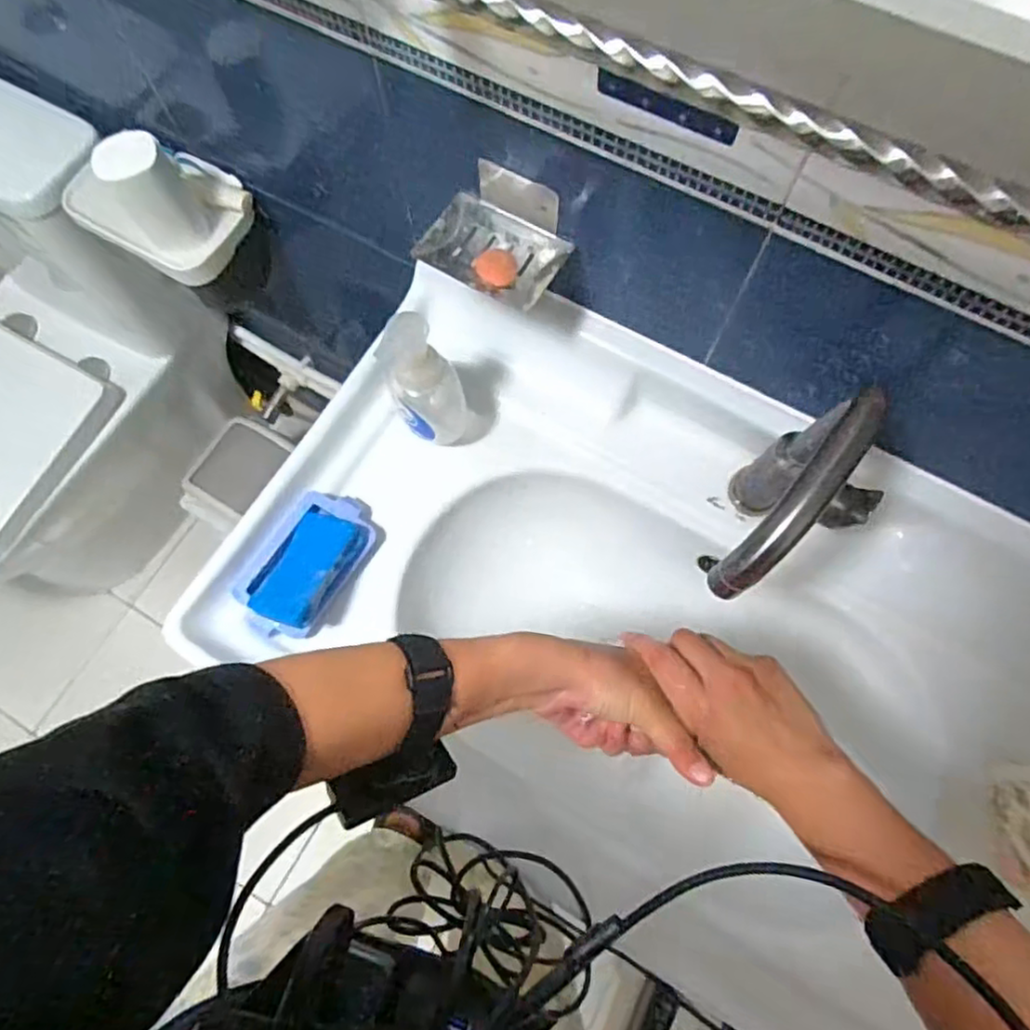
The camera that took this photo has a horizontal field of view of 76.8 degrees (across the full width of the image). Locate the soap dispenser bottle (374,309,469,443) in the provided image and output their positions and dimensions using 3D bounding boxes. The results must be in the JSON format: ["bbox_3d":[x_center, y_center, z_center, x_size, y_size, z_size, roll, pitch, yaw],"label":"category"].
[{"bbox_3d":[-0.084,-0.125,0.586,0.062,0.137,0.079,-21,73,-5],"label":"soap dispenser bottle"}]

